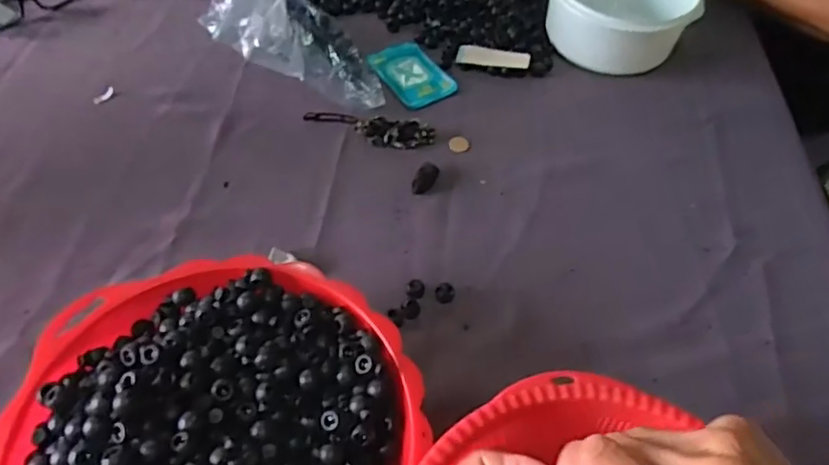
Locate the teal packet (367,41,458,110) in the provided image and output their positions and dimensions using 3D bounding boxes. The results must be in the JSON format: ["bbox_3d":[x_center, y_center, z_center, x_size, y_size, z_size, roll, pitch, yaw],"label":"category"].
[{"bbox_3d":[-0.003,-0.173,0.663,0.065,0.009,0.093,-28,62,-22],"label":"teal packet"}]

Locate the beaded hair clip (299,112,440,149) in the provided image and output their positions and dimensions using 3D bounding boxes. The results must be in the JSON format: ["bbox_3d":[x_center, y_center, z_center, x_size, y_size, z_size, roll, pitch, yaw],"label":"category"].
[{"bbox_3d":[-0.046,-0.106,0.601,0.131,0.020,0.029,15,55,6],"label":"beaded hair clip"}]

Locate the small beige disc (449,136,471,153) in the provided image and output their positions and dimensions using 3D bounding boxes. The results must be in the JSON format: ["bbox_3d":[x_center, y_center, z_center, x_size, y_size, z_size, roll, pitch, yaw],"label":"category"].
[{"bbox_3d":[0.045,-0.089,0.607,0.020,0.004,0.020,2,55,-3],"label":"small beige disc"}]

